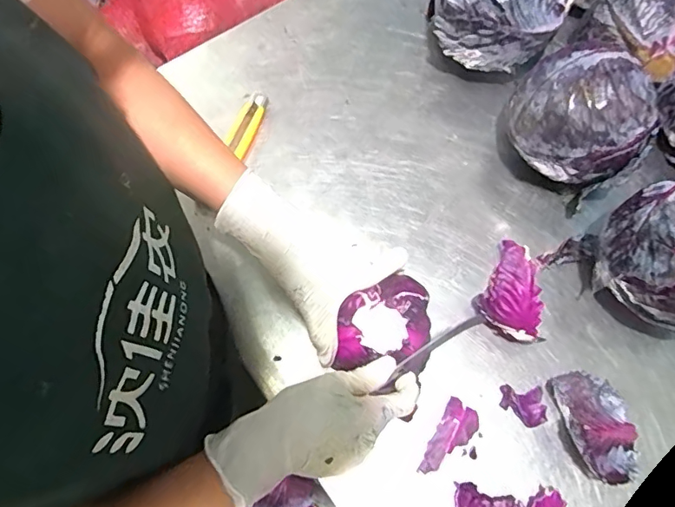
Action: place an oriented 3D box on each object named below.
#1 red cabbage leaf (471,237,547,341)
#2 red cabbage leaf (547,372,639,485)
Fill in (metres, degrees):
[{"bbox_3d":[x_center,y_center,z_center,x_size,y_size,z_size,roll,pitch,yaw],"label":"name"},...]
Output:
[{"bbox_3d":[0.186,0.037,0.513,0.063,0.042,0.109,22,70,8],"label":"red cabbage leaf"},{"bbox_3d":[0.248,0.162,0.468,0.070,0.032,0.100,-4,69,-2],"label":"red cabbage leaf"}]

